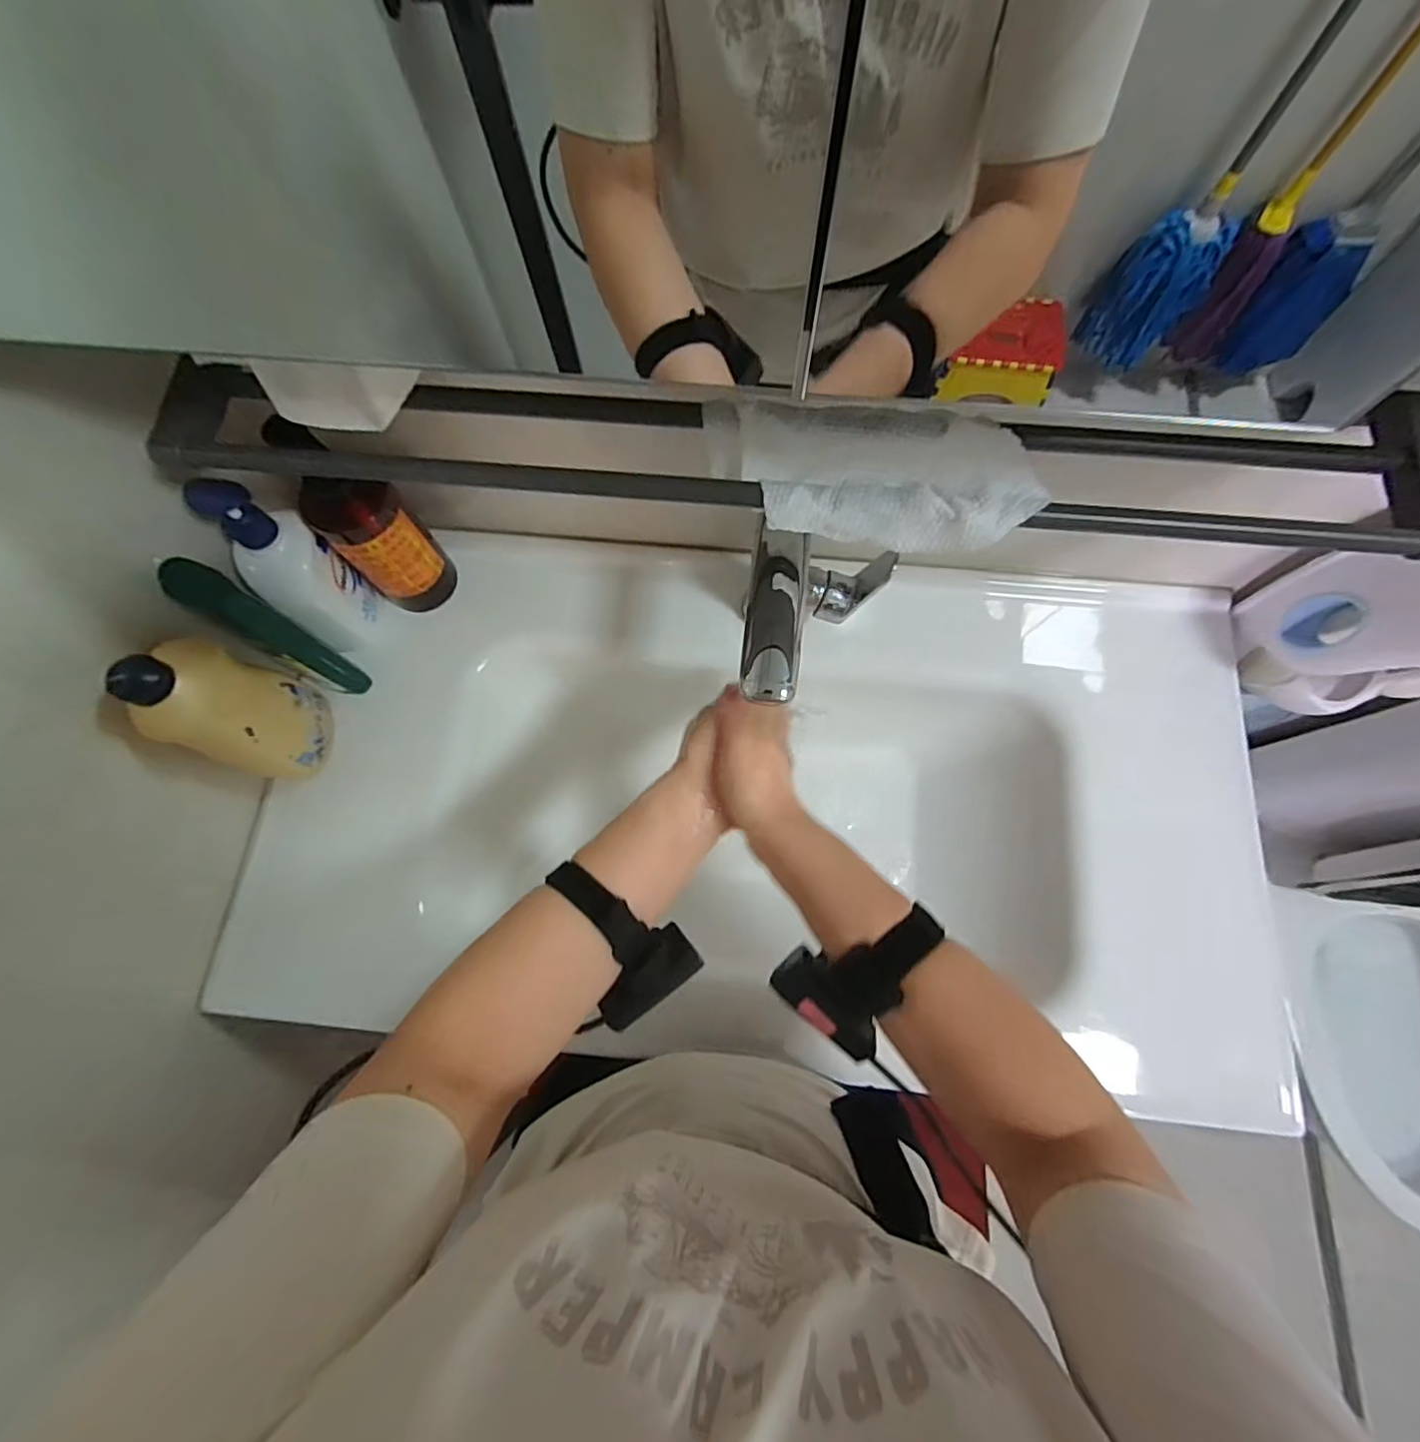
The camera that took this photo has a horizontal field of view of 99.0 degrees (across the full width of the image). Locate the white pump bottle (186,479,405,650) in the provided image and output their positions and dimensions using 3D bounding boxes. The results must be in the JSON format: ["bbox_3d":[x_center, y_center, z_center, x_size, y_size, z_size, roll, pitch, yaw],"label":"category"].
[{"bbox_3d":[-0.349,-0.123,0.523,0.055,0.189,0.067,41,79,11],"label":"white pump bottle"}]

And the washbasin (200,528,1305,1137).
[{"bbox_3d":[0.046,0.086,0.631,0.902,0.152,0.519,6,74,3],"label":"washbasin"}]

